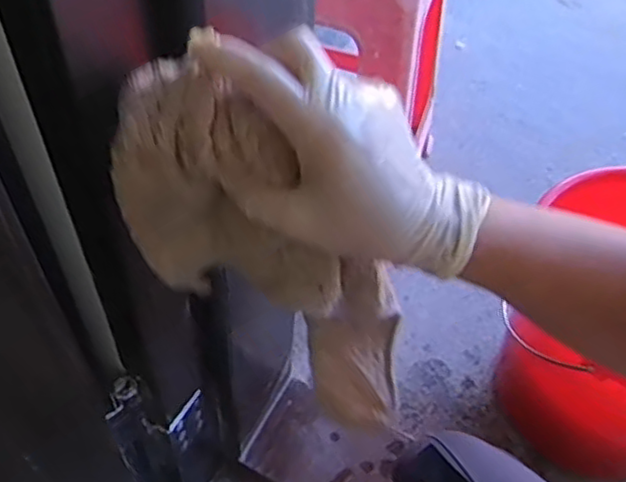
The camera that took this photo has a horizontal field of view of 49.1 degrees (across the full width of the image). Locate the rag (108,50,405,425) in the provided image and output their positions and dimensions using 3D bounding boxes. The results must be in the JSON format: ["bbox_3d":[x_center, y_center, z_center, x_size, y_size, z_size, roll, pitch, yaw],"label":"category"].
[{"bbox_3d":[-0.021,0.016,0.396,0.104,0.251,0.050,-8,42,38],"label":"rag"}]

